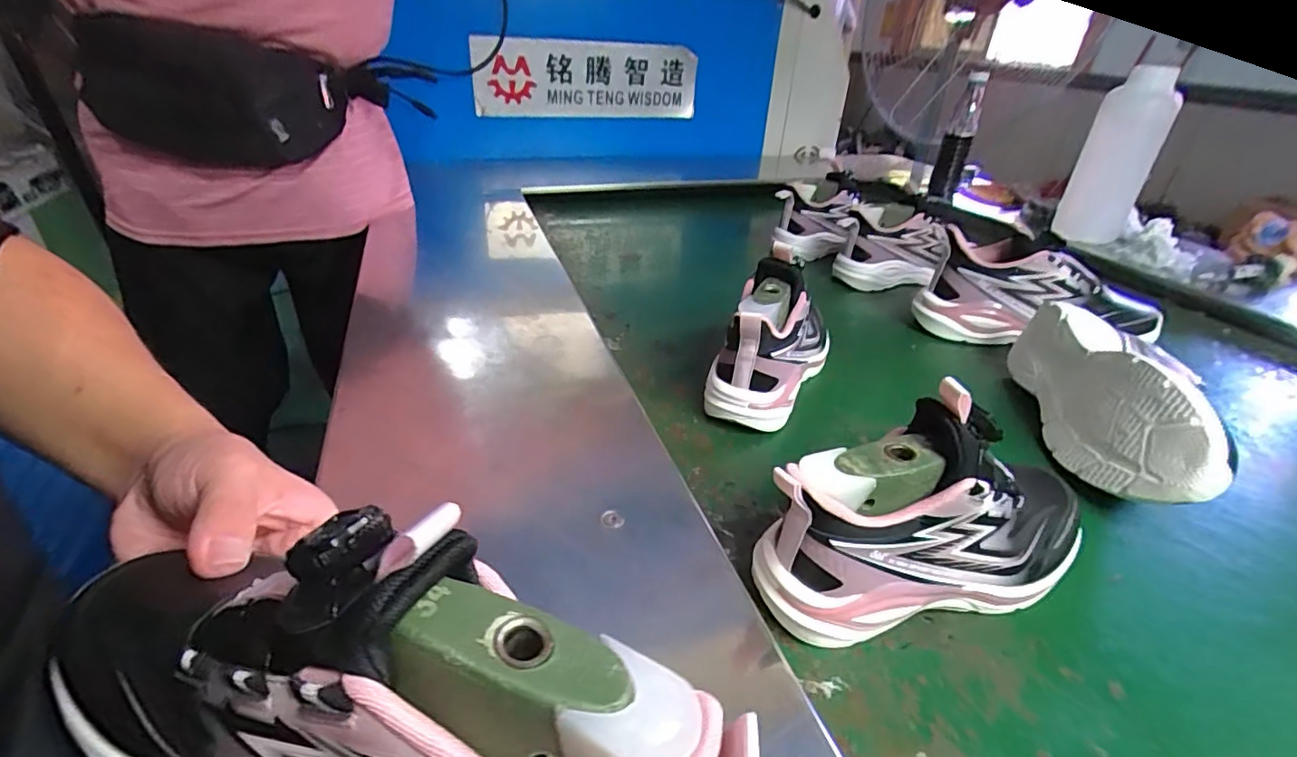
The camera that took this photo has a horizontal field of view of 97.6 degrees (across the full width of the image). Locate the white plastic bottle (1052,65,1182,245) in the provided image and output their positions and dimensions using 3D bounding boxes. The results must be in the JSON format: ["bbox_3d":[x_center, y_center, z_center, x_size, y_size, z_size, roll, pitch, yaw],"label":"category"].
[{"bbox_3d":[0.663,-0.292,0.820,0.088,0.220,0.080,25,37,34],"label":"white plastic bottle"}]

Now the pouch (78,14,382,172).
[{"bbox_3d":[-0.457,-0.314,0.653,0.284,0.140,0.070,-4,4,-31],"label":"pouch"}]

